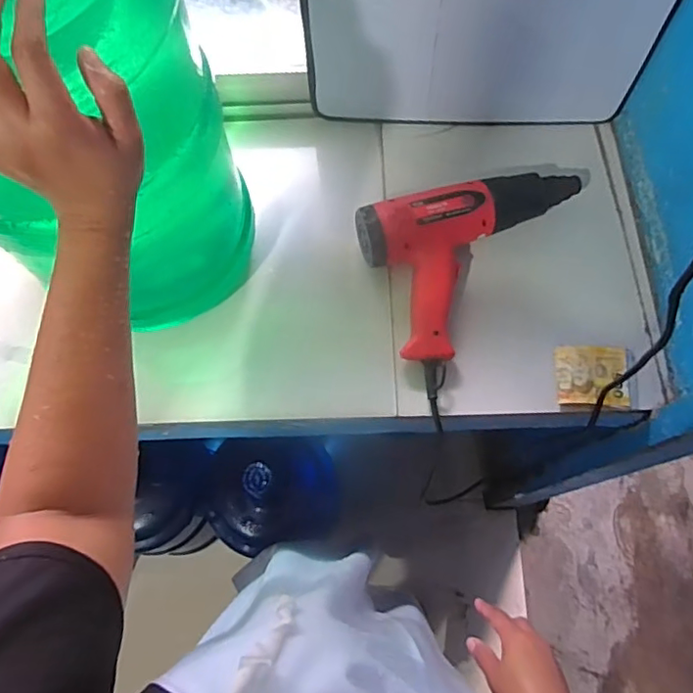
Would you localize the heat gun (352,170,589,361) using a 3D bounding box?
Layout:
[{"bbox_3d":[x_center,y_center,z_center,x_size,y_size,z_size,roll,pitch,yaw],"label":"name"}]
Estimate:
[{"bbox_3d":[0.160,-0.101,0.625,0.265,0.076,0.177,-18,70,-5],"label":"heat gun"}]

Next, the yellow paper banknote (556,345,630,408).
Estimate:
[{"bbox_3d":[0.268,0.031,0.604,0.075,0.008,0.066,3,73,4],"label":"yellow paper banknote"}]

